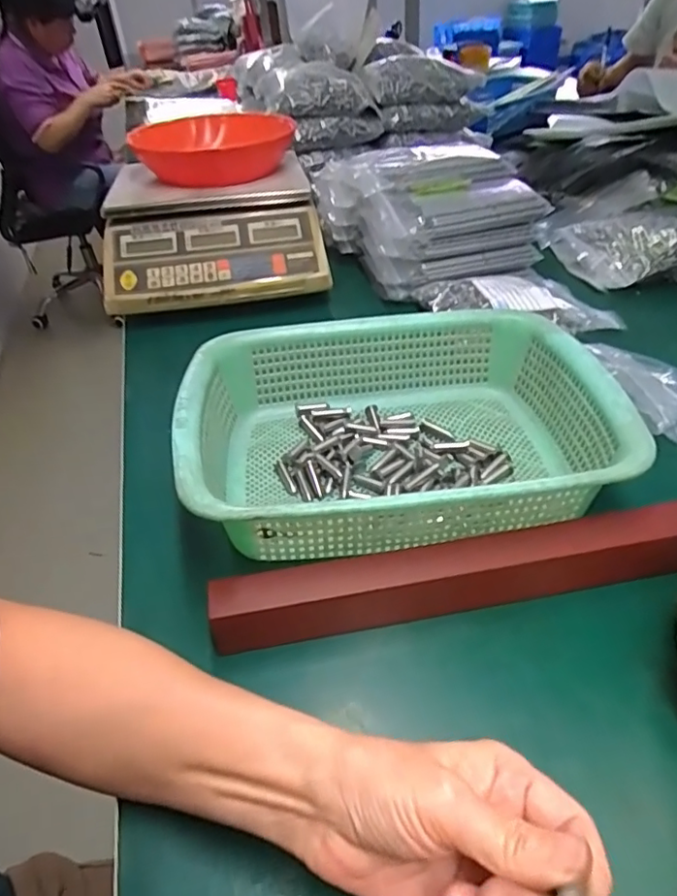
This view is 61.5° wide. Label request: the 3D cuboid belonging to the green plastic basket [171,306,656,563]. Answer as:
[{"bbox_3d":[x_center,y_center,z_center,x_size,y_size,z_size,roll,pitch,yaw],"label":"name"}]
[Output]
[{"bbox_3d":[0.040,-0.020,0.419,0.286,0.080,0.217,-9,41,-3],"label":"green plastic basket"}]

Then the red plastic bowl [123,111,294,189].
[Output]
[{"bbox_3d":[-0.159,-0.407,0.760,0.200,0.053,0.242,-10,41,-4],"label":"red plastic bowl"}]

